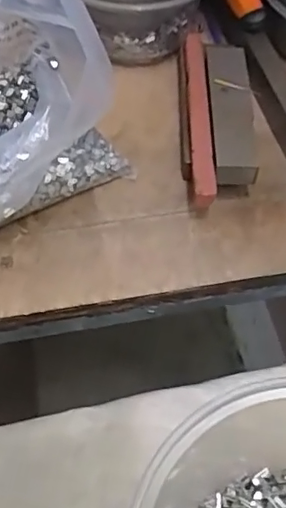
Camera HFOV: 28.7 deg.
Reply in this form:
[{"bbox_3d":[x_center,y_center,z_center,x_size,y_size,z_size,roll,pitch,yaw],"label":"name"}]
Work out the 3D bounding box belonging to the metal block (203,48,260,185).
[{"bbox_3d":[0.053,-0.087,0.353,0.027,0.030,0.114,0,58,-1],"label":"metal block"}]

